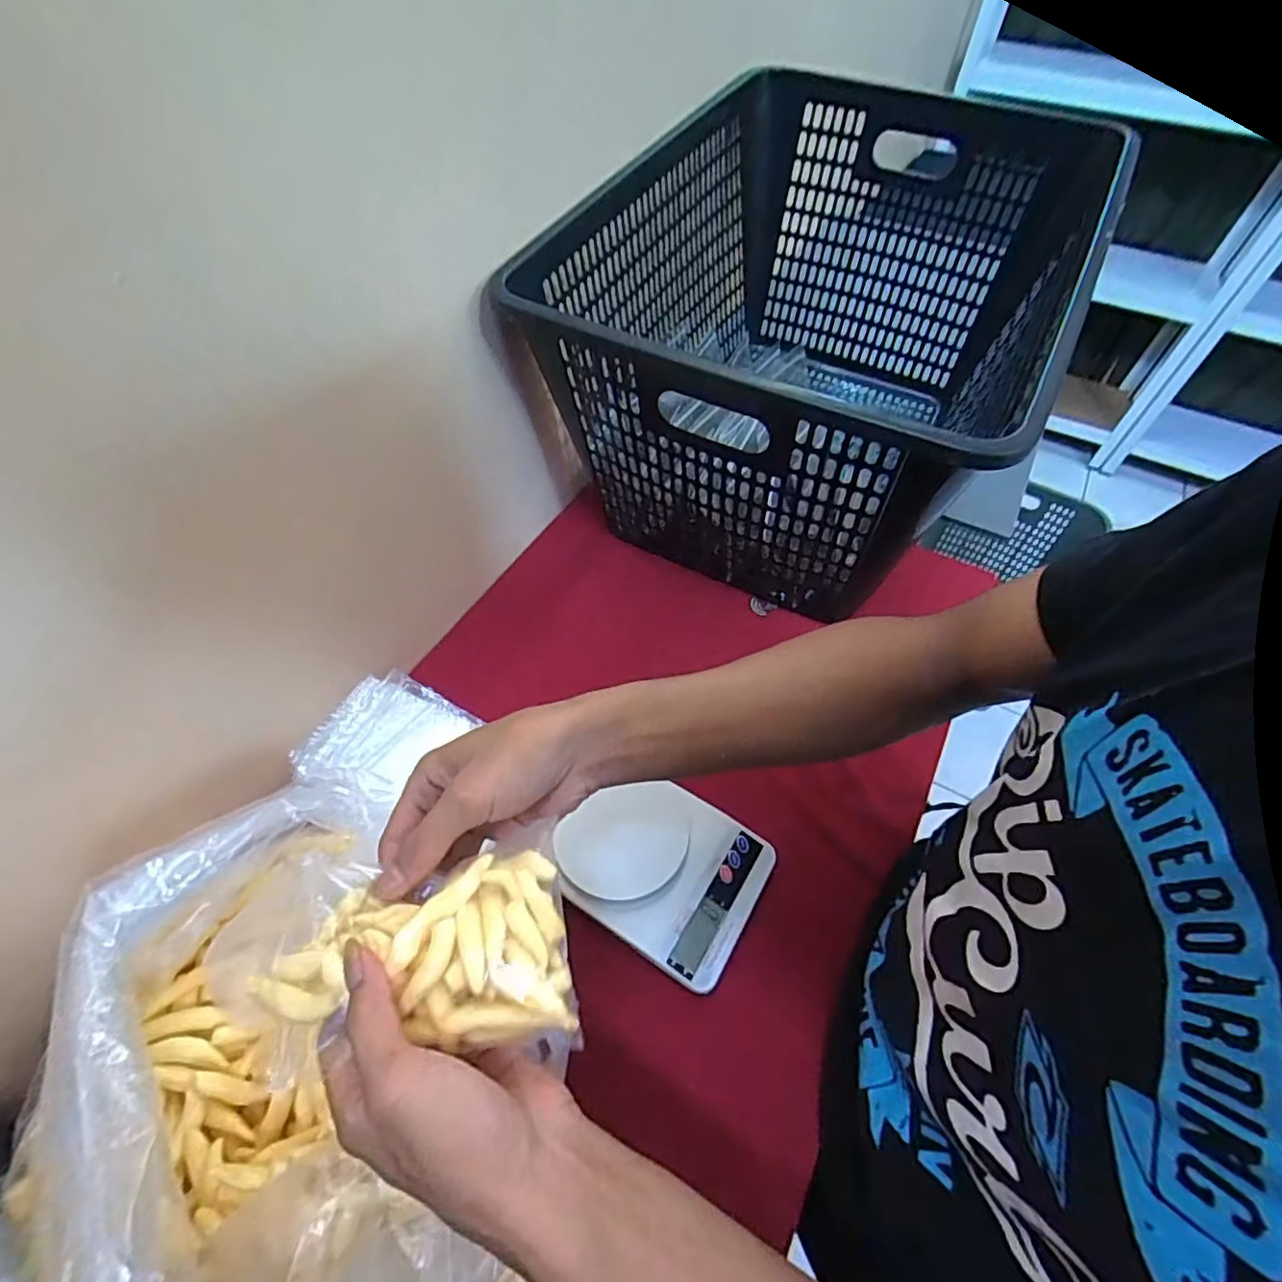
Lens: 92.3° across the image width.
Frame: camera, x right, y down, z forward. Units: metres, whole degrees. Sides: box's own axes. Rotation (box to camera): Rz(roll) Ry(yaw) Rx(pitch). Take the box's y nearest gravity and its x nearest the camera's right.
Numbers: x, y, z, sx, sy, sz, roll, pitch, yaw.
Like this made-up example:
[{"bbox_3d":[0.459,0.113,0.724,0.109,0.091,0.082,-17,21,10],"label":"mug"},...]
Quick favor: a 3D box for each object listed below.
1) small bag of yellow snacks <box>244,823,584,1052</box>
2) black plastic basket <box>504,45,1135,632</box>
[{"bbox_3d":[-0.102,0.136,0.276,0.141,0.029,0.085,-5,55,-3],"label":"small bag of yellow snacks"},{"bbox_3d":[0.191,-0.331,0.689,0.421,0.300,0.629,22,57,13],"label":"black plastic basket"}]

